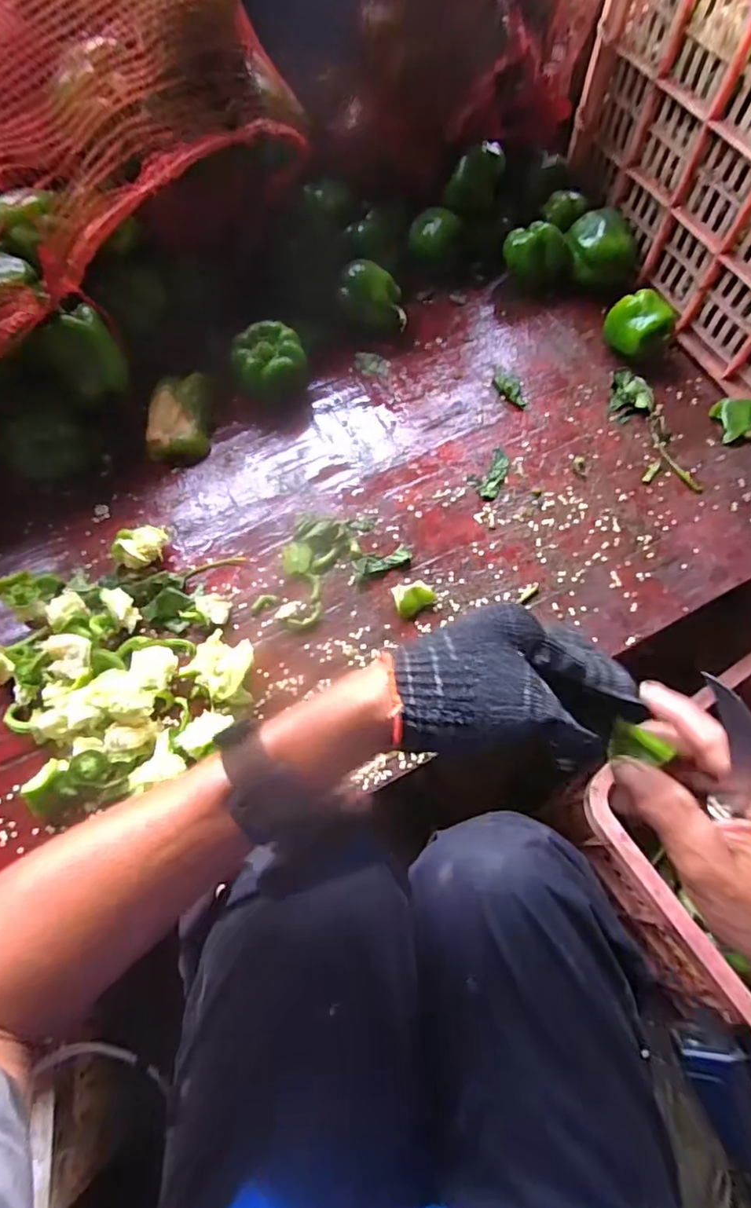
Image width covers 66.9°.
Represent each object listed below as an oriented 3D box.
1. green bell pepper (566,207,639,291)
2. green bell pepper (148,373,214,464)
[{"bbox_3d":[0.265,-0.414,0.675,0.074,0.066,0.068,0,66,0],"label":"green bell pepper"},{"bbox_3d":[-0.202,-0.189,0.586,0.062,0.038,0.091,0,66,0],"label":"green bell pepper"}]

